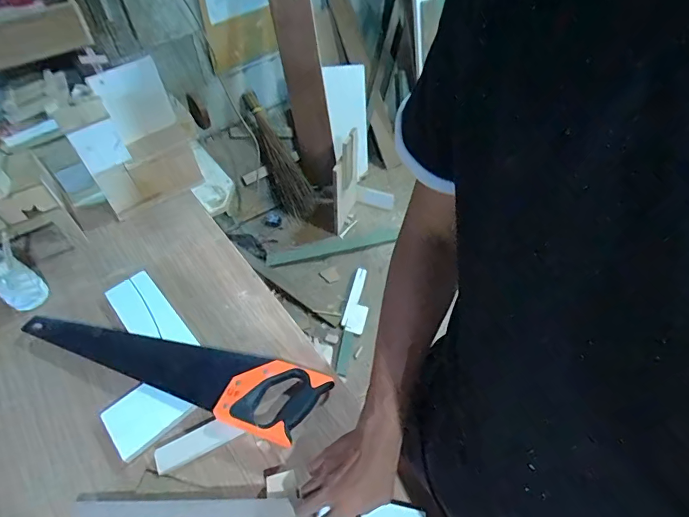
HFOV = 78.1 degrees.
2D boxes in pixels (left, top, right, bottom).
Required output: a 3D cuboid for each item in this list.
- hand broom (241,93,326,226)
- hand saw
[{"bbox_3d":[-0.291,-0.446,1.889,0.172,0.579,0.089,-34,18,-26],"label":"hand broom"},{"bbox_3d":[-0.280,0.155,0.681,0.505,0.028,0.113,17,54,14],"label":"hand saw"}]

